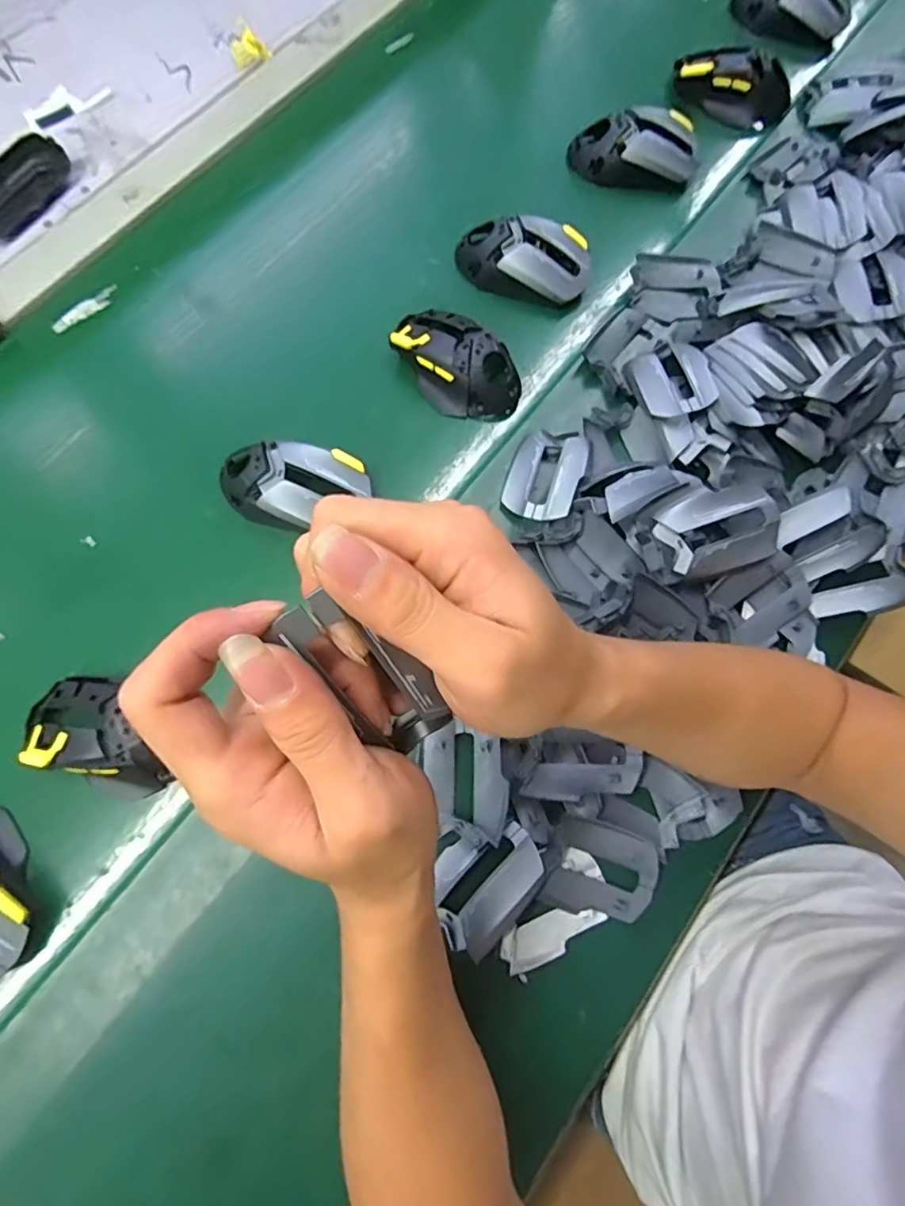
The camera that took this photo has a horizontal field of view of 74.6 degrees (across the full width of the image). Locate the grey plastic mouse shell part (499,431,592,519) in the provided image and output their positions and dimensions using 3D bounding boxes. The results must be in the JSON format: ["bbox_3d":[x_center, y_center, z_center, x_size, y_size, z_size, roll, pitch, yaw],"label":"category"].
[{"bbox_3d":[0.071,-0.100,0.452,0.054,0.020,0.081,24,75,7],"label":"grey plastic mouse shell part"}]

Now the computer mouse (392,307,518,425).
[{"bbox_3d":[0.002,-0.198,0.493,0.120,0.045,0.069,41,78,11],"label":"computer mouse"}]

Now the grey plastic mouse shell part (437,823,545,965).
[{"bbox_3d":[0.025,0.177,0.367,0.036,0.019,0.077,39,77,11],"label":"grey plastic mouse shell part"}]

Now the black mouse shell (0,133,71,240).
[{"bbox_3d":[-0.394,-0.372,0.533,0.049,0.027,0.107,33,76,9],"label":"black mouse shell"}]

